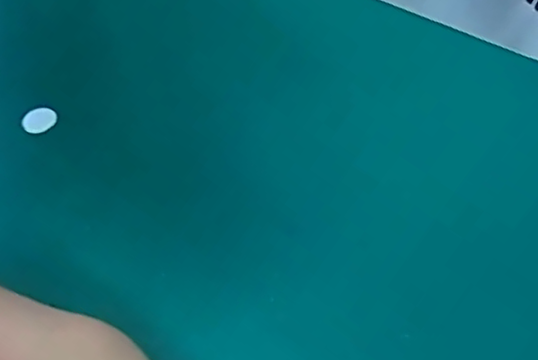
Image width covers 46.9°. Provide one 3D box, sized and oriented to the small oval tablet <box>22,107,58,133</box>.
[{"bbox_3d":[-0.069,-0.018,0.186,0.010,0.004,0.009,-24,62,-13],"label":"small oval tablet"}]

